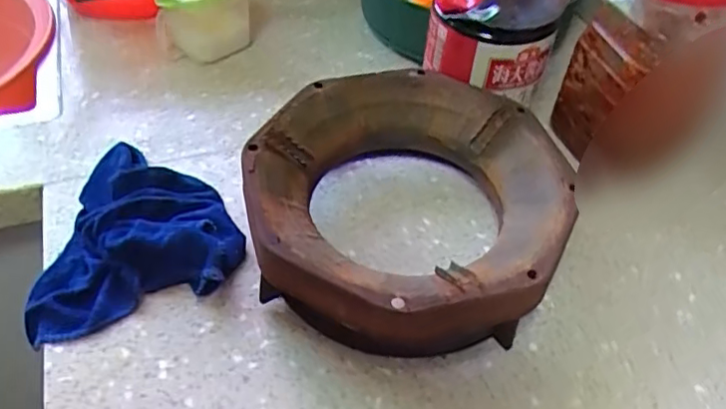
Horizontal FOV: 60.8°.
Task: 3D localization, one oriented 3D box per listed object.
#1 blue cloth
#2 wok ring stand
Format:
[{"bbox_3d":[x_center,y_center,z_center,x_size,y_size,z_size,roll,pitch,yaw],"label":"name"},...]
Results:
[{"bbox_3d":[-0.184,0.015,0.480,0.154,0.037,0.149,-16,52,-18],"label":"blue cloth"},{"bbox_3d":[0.037,-0.002,0.484,0.225,0.085,0.237,2,49,-3],"label":"wok ring stand"}]

